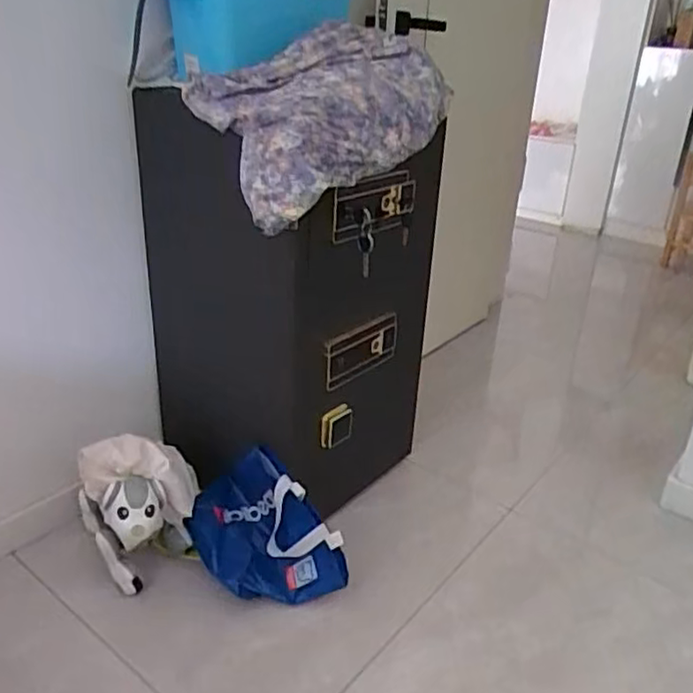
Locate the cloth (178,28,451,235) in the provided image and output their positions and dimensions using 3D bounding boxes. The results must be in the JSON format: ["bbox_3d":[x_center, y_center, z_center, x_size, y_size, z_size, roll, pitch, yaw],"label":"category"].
[{"bbox_3d":[-0.026,-0.389,1.121,0.390,0.256,0.249,-20,33,-37],"label":"cloth"}]

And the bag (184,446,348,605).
[{"bbox_3d":[-0.167,0.364,1.269,0.305,0.216,0.184,24,32,37],"label":"bag"}]

